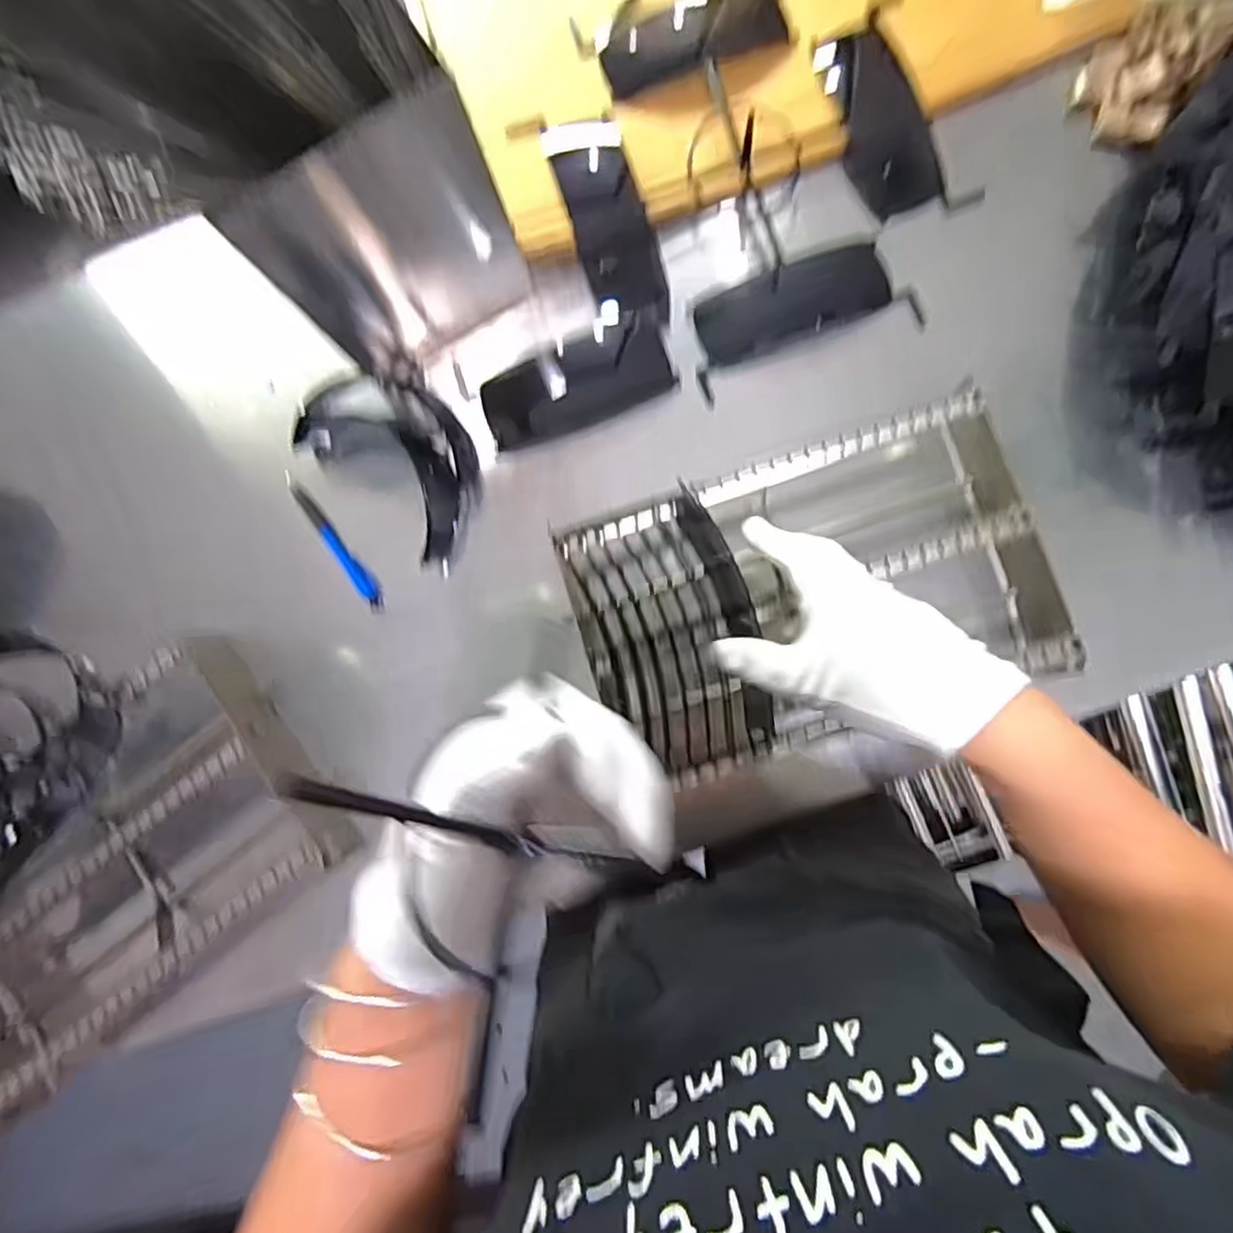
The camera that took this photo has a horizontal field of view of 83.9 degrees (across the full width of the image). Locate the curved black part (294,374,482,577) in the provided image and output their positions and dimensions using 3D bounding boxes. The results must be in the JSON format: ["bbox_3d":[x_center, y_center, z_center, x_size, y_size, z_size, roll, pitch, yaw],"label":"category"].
[{"bbox_3d":[-0.161,-0.121,0.518,0.091,0.044,0.152,-45,84,0],"label":"curved black part"}]

